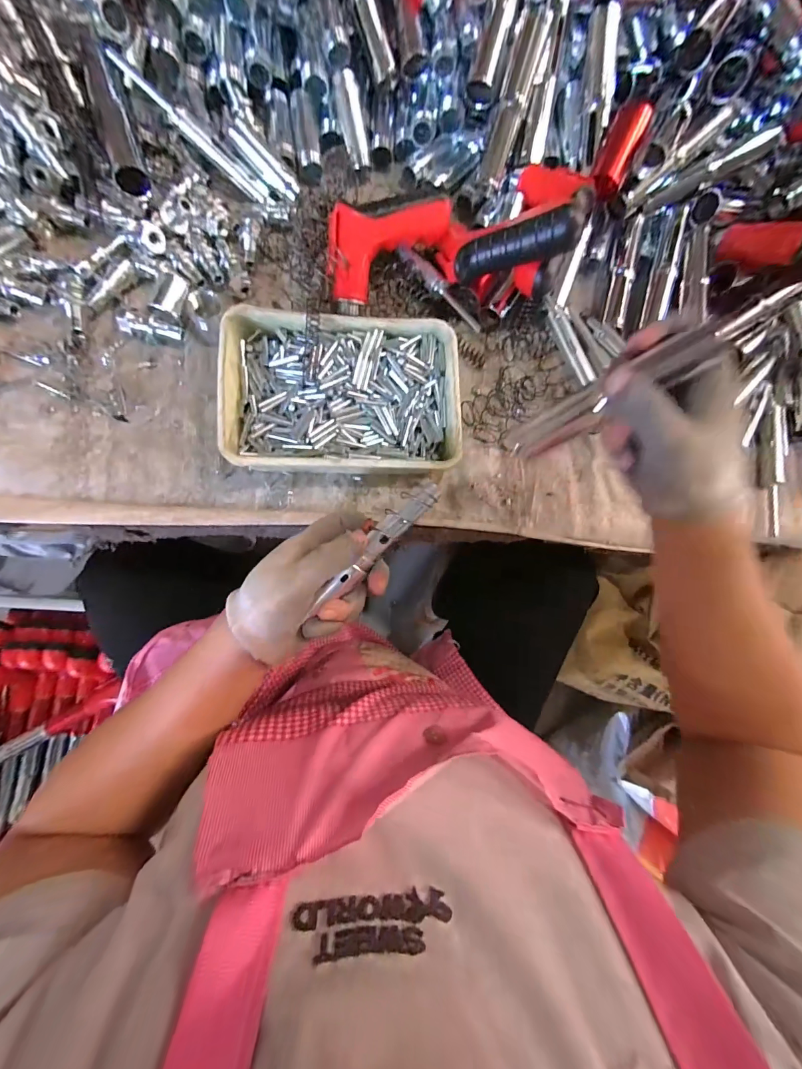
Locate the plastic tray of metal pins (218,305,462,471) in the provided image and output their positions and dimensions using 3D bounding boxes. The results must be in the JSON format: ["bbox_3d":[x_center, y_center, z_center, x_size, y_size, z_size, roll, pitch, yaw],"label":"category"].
[{"bbox_3d":[-0.048,-0.122,0.331,0.193,0.041,0.137,0,83,-9],"label":"plastic tray of metal pins"}]

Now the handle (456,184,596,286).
[{"bbox_3d":[0.102,-0.247,0.324,0.109,0.022,0.028,-8,91,22],"label":"handle"}]

